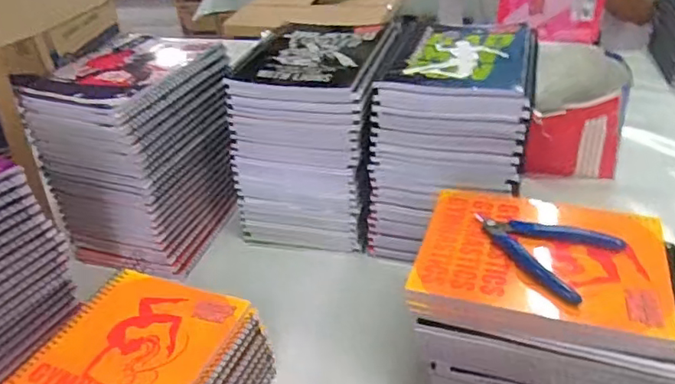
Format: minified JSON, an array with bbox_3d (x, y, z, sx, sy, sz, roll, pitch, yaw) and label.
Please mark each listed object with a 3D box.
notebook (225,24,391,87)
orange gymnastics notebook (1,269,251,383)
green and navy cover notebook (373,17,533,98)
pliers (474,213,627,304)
[{"bbox_3d":[-0.031,-0.171,0.669,0.153,0.013,0.175,6,35,16],"label":"notebook"},{"bbox_3d":[-0.186,0.145,0.465,0.150,0.011,0.194,10,37,20],"label":"orange gymnastics notebook"},{"bbox_3d":[0.140,-0.165,0.638,0.162,0.013,0.206,7,36,17],"label":"green and navy cover notebook"},{"bbox_3d":[0.175,0.043,0.481,0.114,0.012,0.088,26,45,38],"label":"pliers"}]

